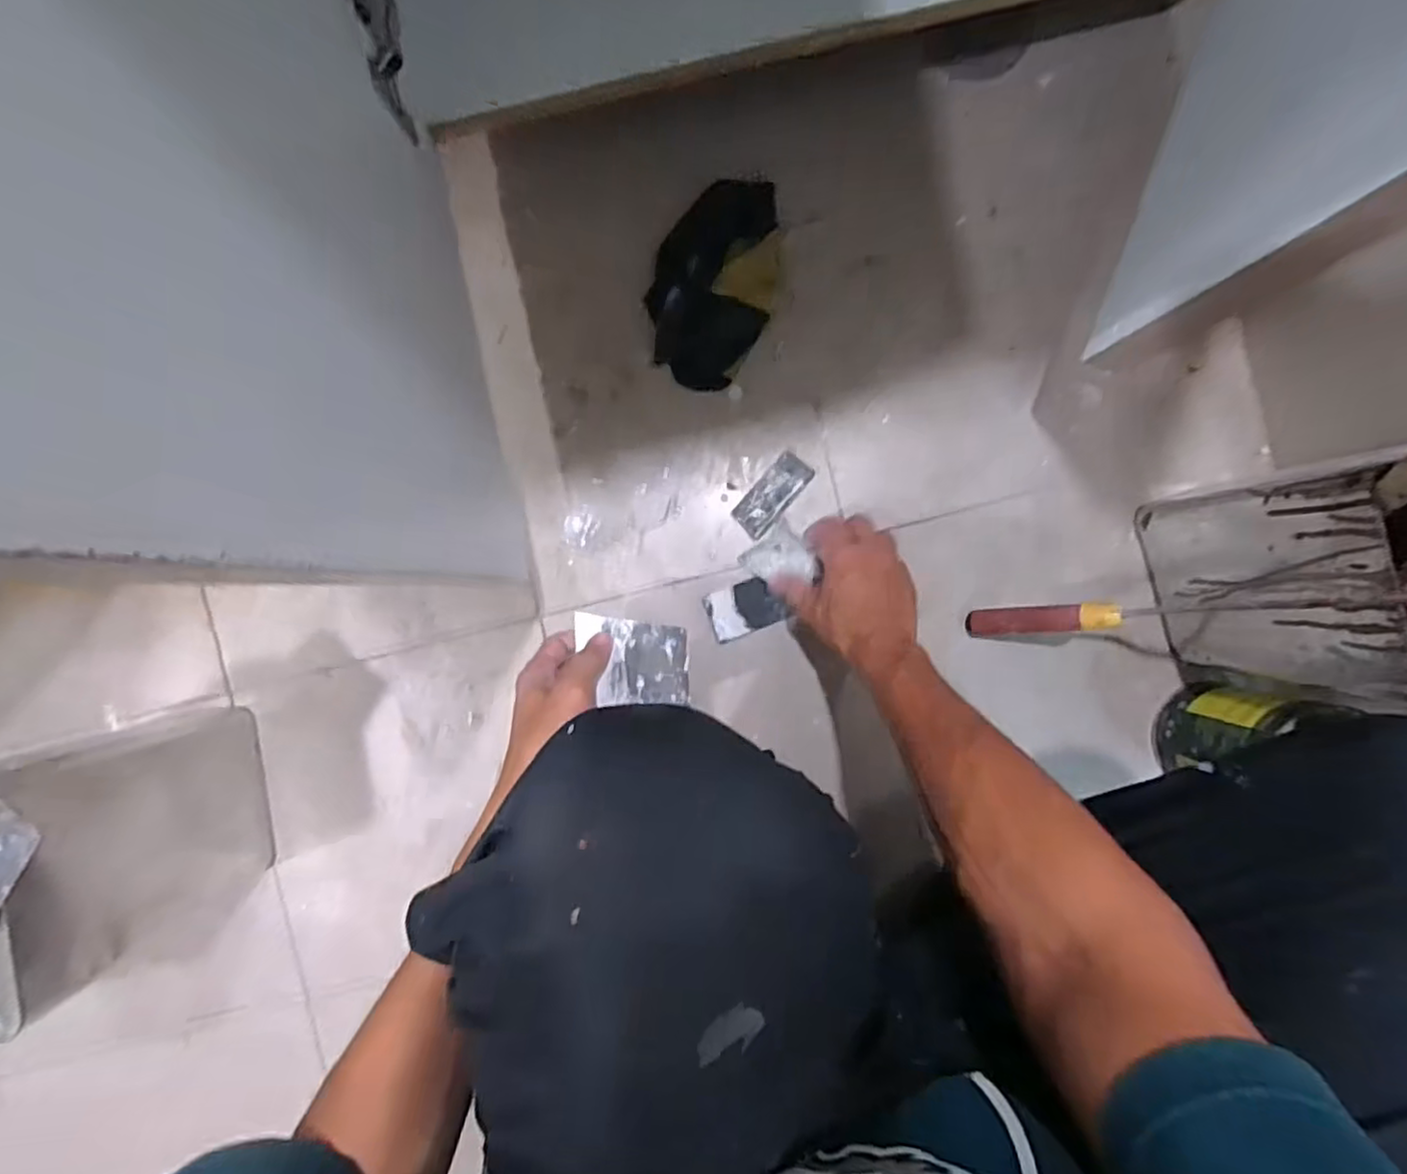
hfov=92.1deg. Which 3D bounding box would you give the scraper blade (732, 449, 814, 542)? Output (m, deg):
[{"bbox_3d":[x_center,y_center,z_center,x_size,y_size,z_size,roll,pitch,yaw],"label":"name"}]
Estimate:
[{"bbox_3d":[0.064,-0.086,0.631,0.035,0.008,0.082,41,91,-3],"label":"scraper blade"}]

